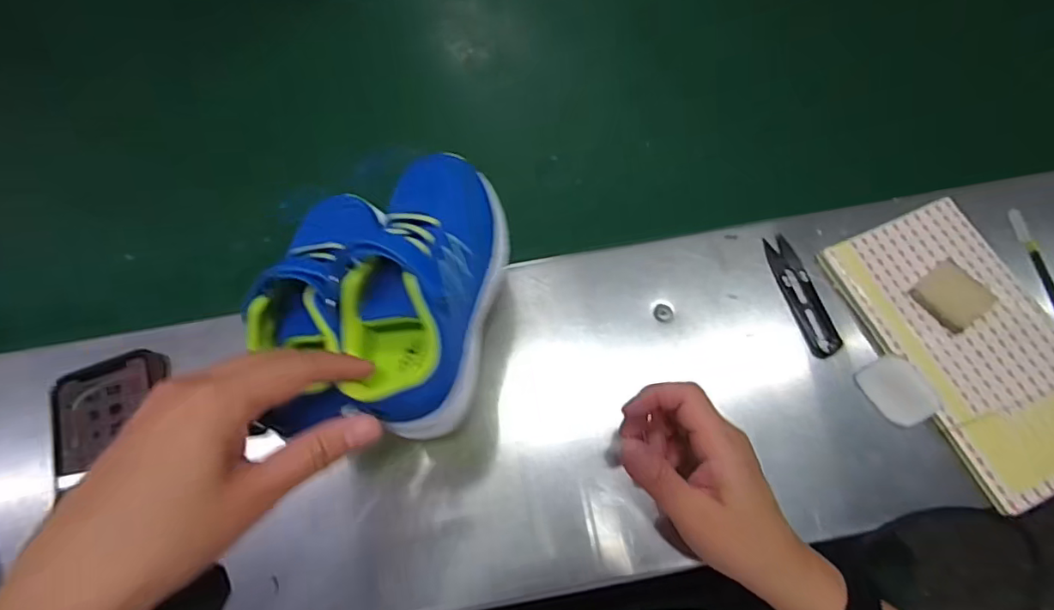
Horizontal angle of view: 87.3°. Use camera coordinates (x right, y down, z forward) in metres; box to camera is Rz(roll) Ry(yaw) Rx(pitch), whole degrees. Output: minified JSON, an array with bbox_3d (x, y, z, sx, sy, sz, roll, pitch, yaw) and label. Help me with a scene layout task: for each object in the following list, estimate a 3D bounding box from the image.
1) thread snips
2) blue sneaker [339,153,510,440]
[{"bbox_3d":[0.212,-0.010,0.426,0.024,0.015,0.101,-14,72,-3],"label":"thread snips"},{"bbox_3d":[-0.058,-0.015,0.313,0.076,0.070,0.165,8,68,4],"label":"blue sneaker"}]

